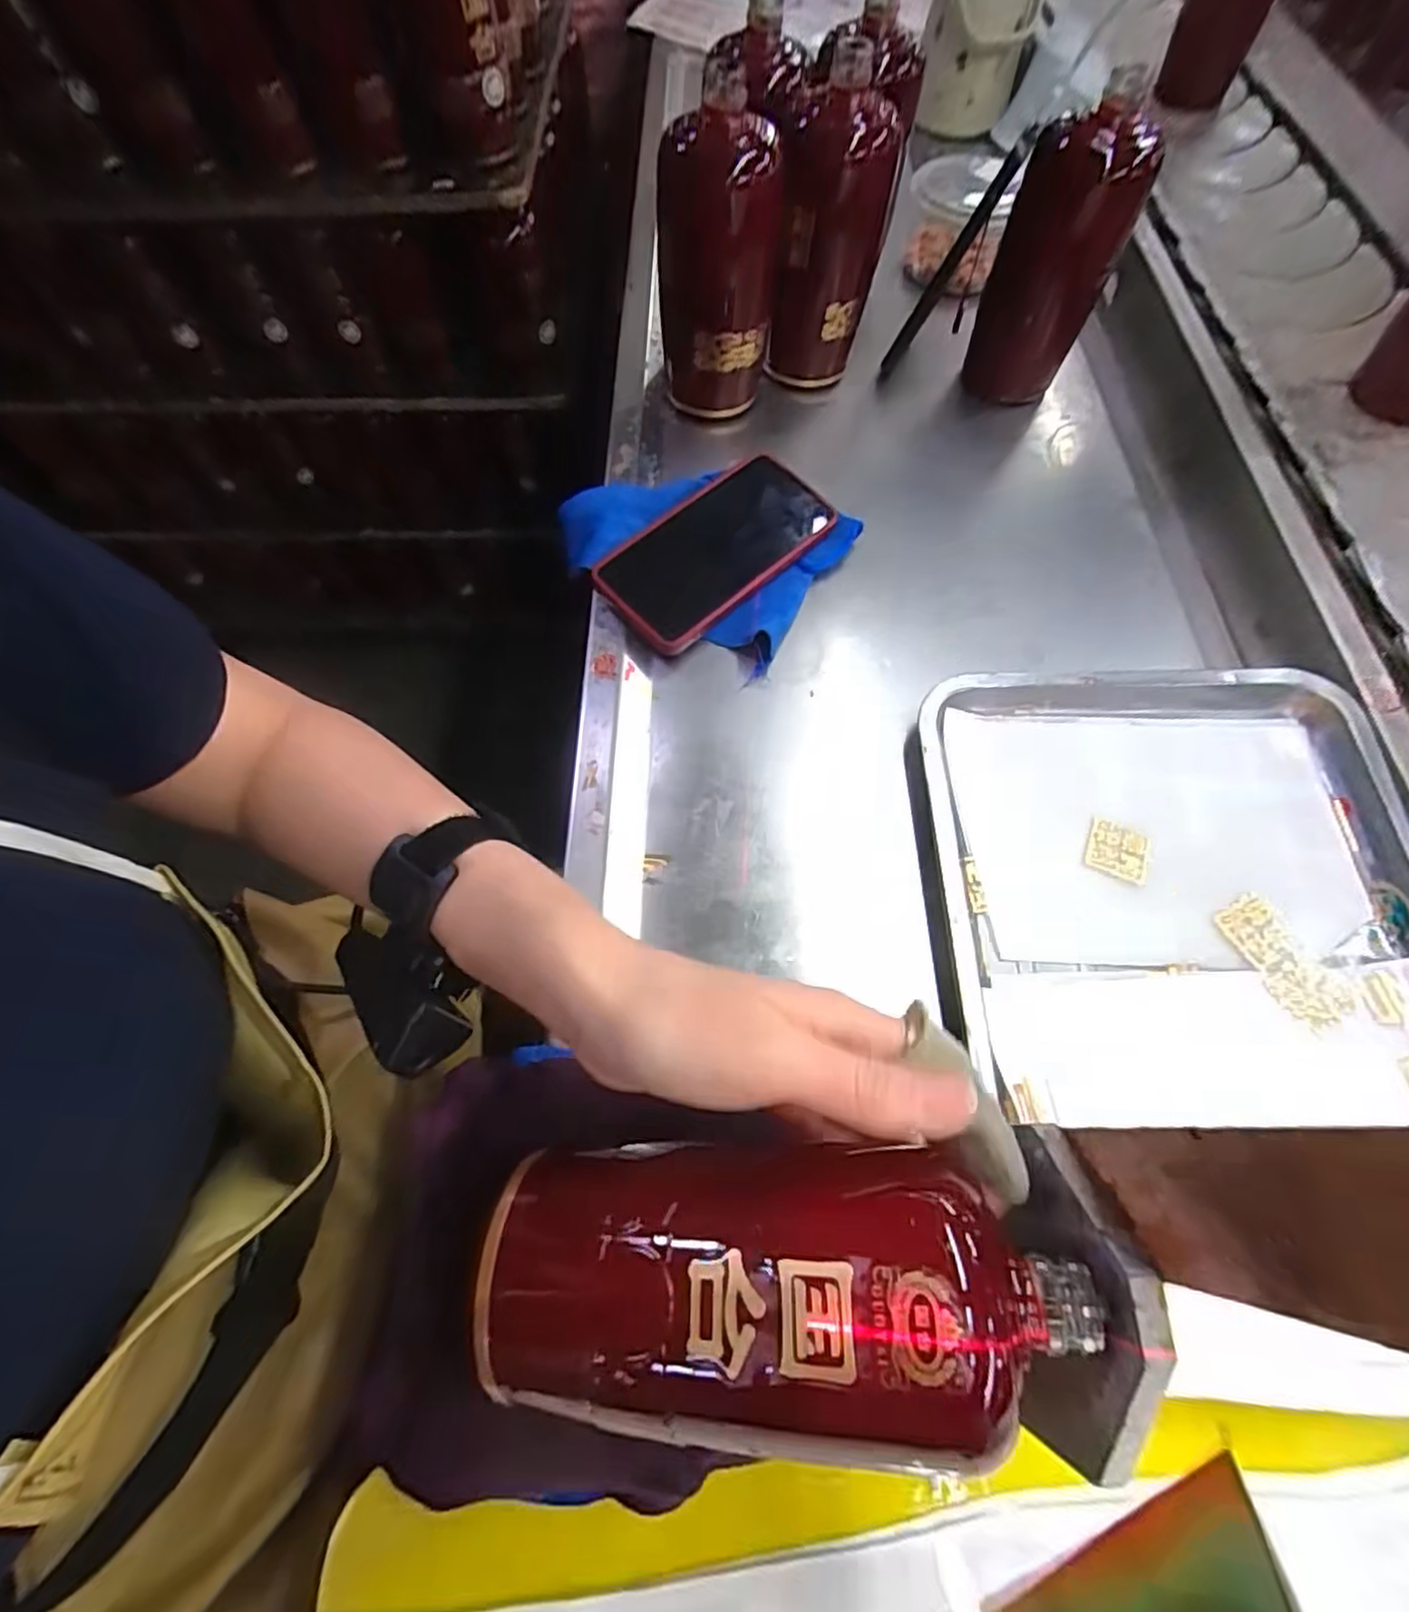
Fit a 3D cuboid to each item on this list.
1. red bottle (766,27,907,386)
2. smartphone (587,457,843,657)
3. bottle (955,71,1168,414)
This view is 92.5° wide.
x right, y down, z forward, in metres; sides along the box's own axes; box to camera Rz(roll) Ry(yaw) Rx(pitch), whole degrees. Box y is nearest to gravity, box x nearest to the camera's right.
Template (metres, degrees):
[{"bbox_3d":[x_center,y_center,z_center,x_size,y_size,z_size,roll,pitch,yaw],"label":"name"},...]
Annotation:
[{"bbox_3d":[0.093,-0.420,0.522,0.084,0.208,0.083,7,64,4],"label":"red bottle"},{"bbox_3d":[0.009,-0.176,0.459,0.086,0.012,0.167,42,73,9],"label":"smartphone"},{"bbox_3d":[0.267,-0.414,0.522,0.087,0.187,0.074,21,66,10],"label":"bottle"}]

